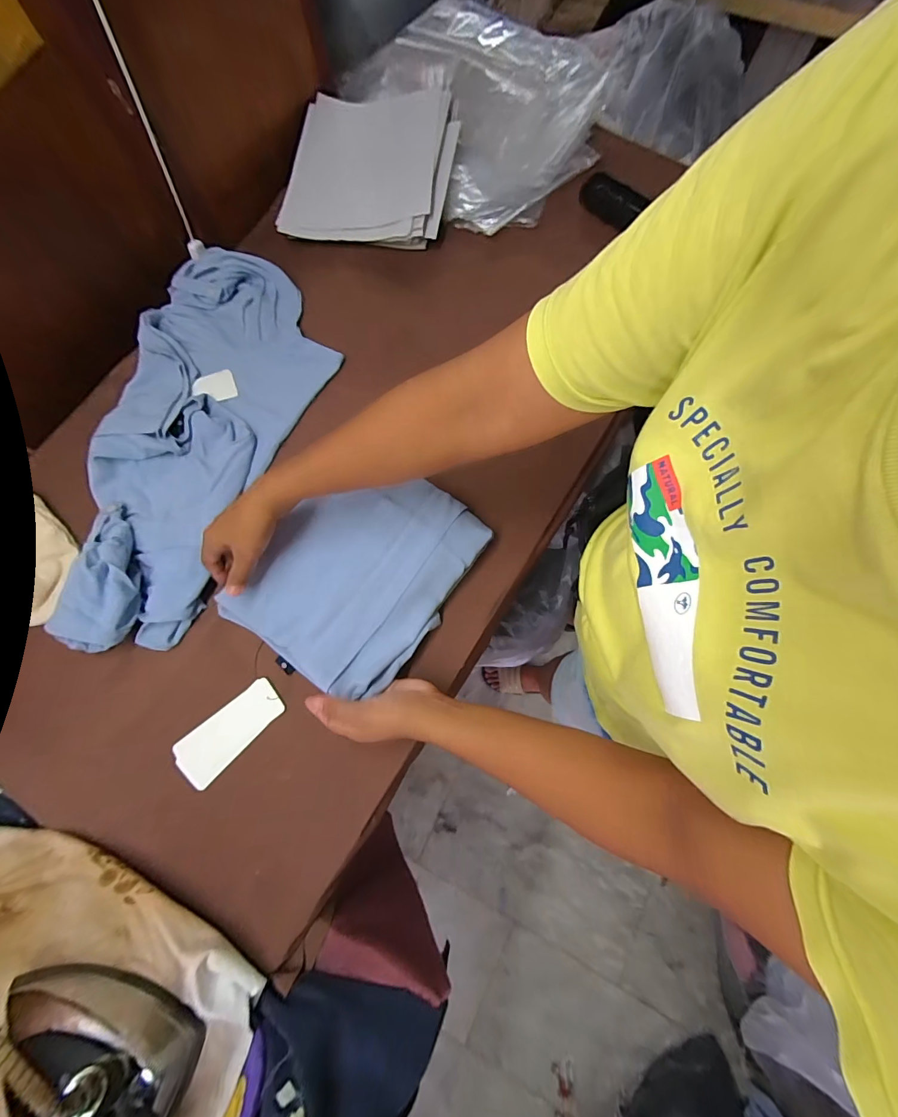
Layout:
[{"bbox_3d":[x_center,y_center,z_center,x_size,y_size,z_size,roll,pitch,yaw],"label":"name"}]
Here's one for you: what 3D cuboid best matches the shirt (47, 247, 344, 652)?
[{"bbox_3d":[-0.328,-0.170,0.504,0.277,0.064,0.554,12,77,5],"label":"shirt"}]

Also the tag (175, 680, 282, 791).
[{"bbox_3d":[-0.246,0.195,0.448,0.124,0.004,0.055,-39,78,-8],"label":"tag"}]

